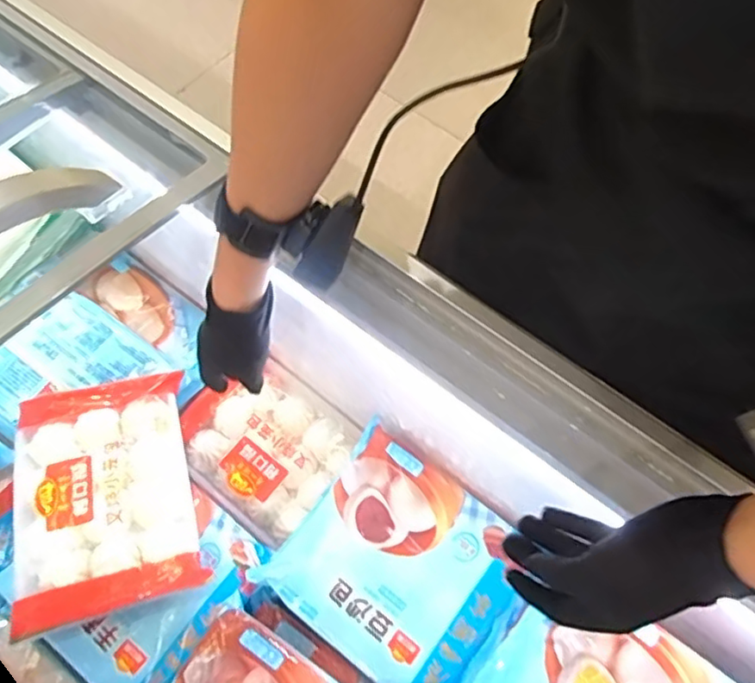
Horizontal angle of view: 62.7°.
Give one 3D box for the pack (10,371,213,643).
[{"bbox_3d":[-0.279,0.151,0.630,0.171,0.027,0.232,-15,67,-10],"label":"pack"}]

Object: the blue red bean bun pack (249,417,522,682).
[{"bbox_3d":[0.022,0.216,0.610,0.207,0.027,0.192,37,68,13],"label":"blue red bean bun pack"}]

